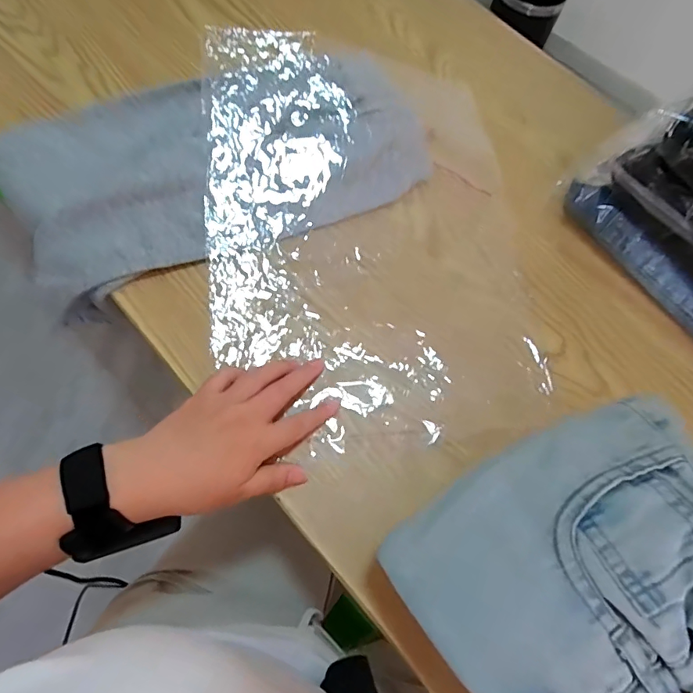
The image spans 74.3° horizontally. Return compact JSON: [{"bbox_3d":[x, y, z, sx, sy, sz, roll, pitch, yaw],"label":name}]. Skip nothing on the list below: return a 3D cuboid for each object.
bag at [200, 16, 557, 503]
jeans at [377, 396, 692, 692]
[{"bbox_3d":[0.024,-0.098,0.417,0.285,0.053,0.413,-3,74,-11],"label":"bag"},{"bbox_3d":[0.136,0.123,0.237,0.183,0.040,0.164,-35,53,-6],"label":"jeans"}]

